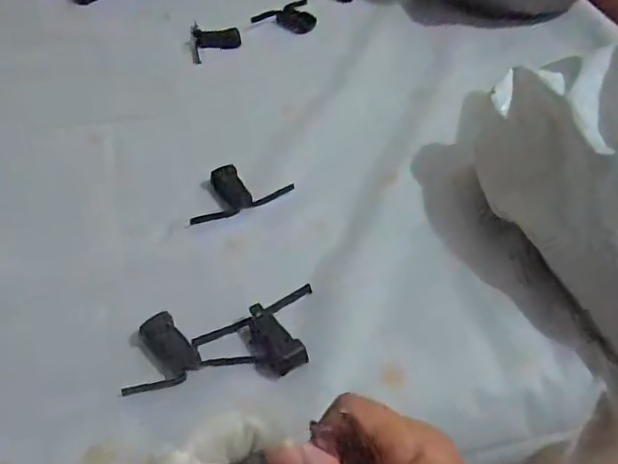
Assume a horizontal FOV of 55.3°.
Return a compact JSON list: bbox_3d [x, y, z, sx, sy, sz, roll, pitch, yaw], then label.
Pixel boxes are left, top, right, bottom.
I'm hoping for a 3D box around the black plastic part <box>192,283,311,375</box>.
[{"bbox_3d":[-0.023,0.065,0.361,0.080,0.010,0.050,-22,50,-23],"label":"black plastic part"}]

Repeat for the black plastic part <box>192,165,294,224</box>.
[{"bbox_3d":[-0.057,-0.034,0.458,0.081,0.012,0.043,-19,48,-20],"label":"black plastic part"}]

